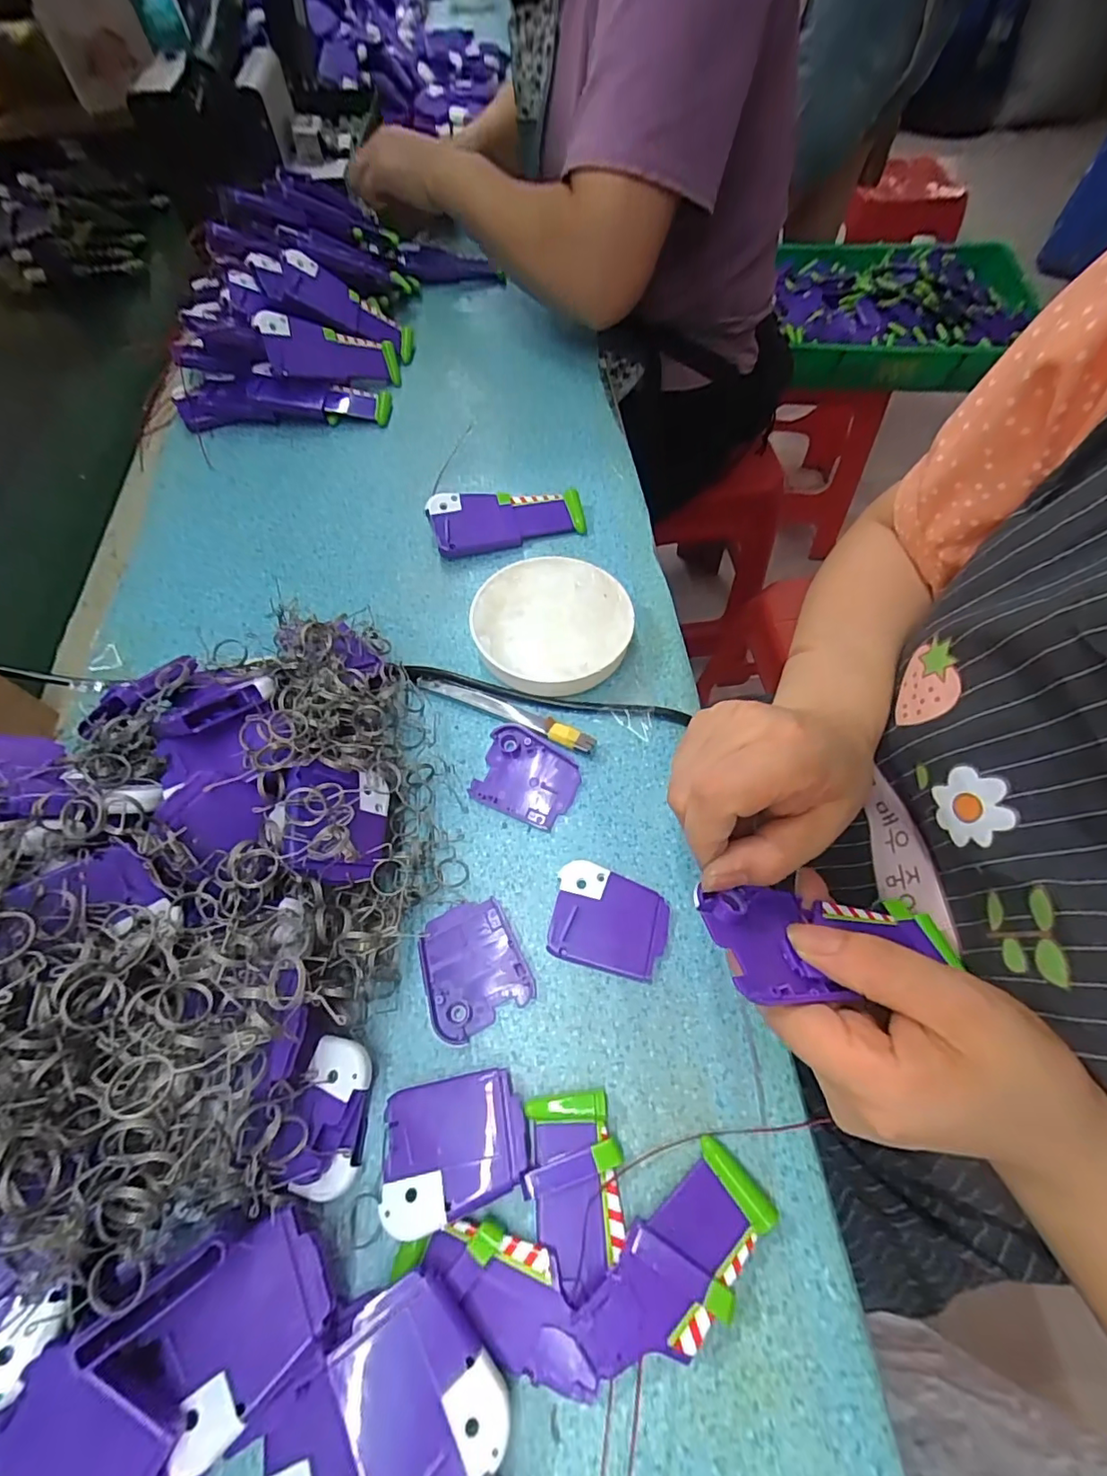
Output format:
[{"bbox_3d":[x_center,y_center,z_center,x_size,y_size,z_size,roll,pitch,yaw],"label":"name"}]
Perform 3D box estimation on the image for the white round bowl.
[{"bbox_3d":[-0.001,-0.076,0.373,0.104,0.028,0.101,0,62,0],"label":"white round bowl"}]

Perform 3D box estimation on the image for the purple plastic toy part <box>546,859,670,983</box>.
[{"bbox_3d":[0.031,0.098,0.297,0.061,0.007,0.052,12,62,6],"label":"purple plastic toy part"}]

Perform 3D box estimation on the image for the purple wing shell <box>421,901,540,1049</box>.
[{"bbox_3d":[-0.043,0.118,0.287,0.051,0.006,0.060,-23,64,-13],"label":"purple wing shell"}]

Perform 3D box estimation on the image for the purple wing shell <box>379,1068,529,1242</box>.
[{"bbox_3d":[-0.043,0.181,0.242,0.060,0.010,0.051,-7,47,-9],"label":"purple wing shell"}]

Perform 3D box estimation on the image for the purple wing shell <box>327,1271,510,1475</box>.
[{"bbox_3d":[-0.049,0.239,0.202,0.049,0.022,0.059,-27,65,-14],"label":"purple wing shell"}]

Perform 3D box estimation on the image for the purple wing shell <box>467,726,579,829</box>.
[{"bbox_3d":[-0.016,0.023,0.335,0.061,0.011,0.052,22,64,11],"label":"purple wing shell"}]

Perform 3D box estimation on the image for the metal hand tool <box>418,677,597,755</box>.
[{"bbox_3d":[-0.032,-0.018,0.352,0.124,0.010,0.013,23,64,12],"label":"metal hand tool"}]

